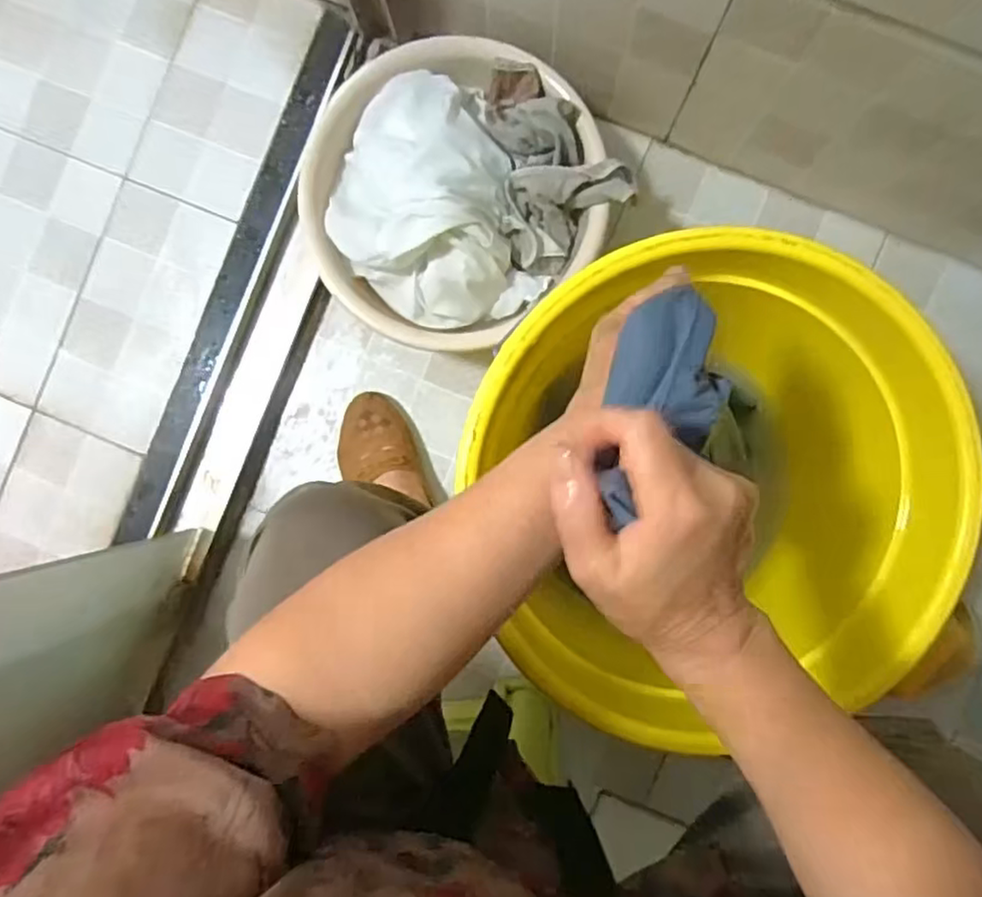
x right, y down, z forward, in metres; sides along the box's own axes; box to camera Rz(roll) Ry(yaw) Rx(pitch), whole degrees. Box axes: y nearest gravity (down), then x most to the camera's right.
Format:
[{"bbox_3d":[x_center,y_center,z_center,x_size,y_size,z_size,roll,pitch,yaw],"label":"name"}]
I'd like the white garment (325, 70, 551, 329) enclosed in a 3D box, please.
[{"bbox_3d":[-0.071,-0.254,0.694,0.186,0.091,0.247,-22,88,3],"label":"white garment"}]

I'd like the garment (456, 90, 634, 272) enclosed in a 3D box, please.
[{"bbox_3d":[0.065,-0.299,0.684,0.132,0.086,0.196,-13,89,3],"label":"garment"}]

